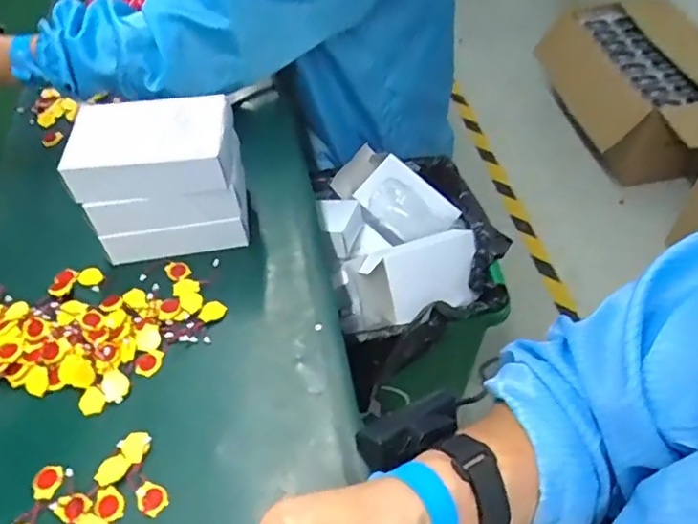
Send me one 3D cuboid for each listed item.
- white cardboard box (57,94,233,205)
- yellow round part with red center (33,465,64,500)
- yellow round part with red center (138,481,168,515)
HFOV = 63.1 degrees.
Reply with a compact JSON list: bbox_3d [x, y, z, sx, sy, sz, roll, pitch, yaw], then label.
[{"bbox_3d":[-0.177,-0.106,0.518,0.137,0.042,0.094,-6,51,0],"label":"white cardboard box"},{"bbox_3d":[-0.227,0.164,0.426,0.023,0.004,0.024,-2,51,3],"label":"yellow round part with red center"},{"bbox_3d":[-0.145,0.172,0.416,0.023,0.006,0.019,34,61,28],"label":"yellow round part with red center"}]

